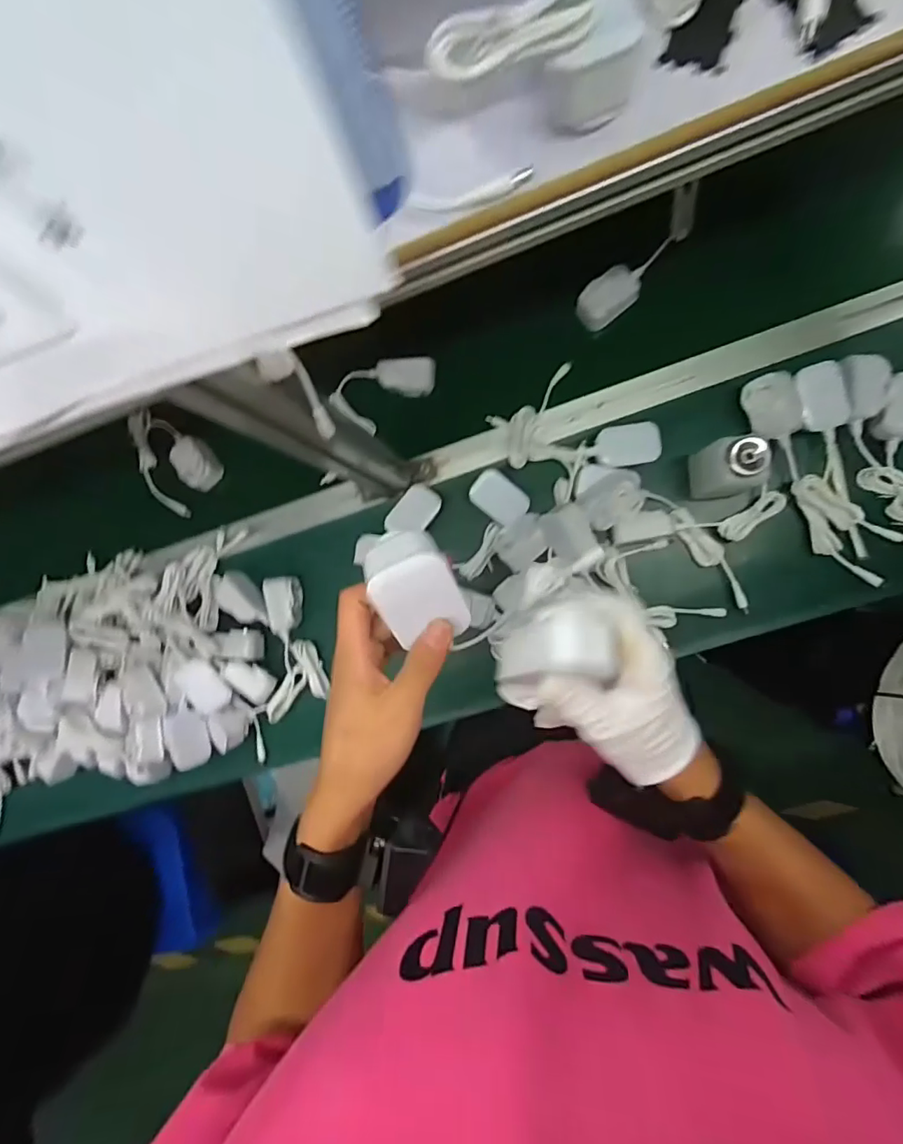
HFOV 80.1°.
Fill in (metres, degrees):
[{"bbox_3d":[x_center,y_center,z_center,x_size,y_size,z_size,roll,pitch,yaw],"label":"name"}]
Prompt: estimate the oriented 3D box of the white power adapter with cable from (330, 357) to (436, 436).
[{"bbox_3d":[-0.088,-0.239,0.681,0.131,0.031,0.080,-35,84,7],"label":"white power adapter with cable"}]

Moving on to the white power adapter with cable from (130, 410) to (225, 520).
[{"bbox_3d":[-0.395,-0.155,0.740,0.151,0.032,0.101,39,95,8],"label":"white power adapter with cable"}]

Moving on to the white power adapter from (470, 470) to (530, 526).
[{"bbox_3d":[0.060,-0.089,0.654,0.066,0.032,0.050,36,95,8],"label":"white power adapter"}]

